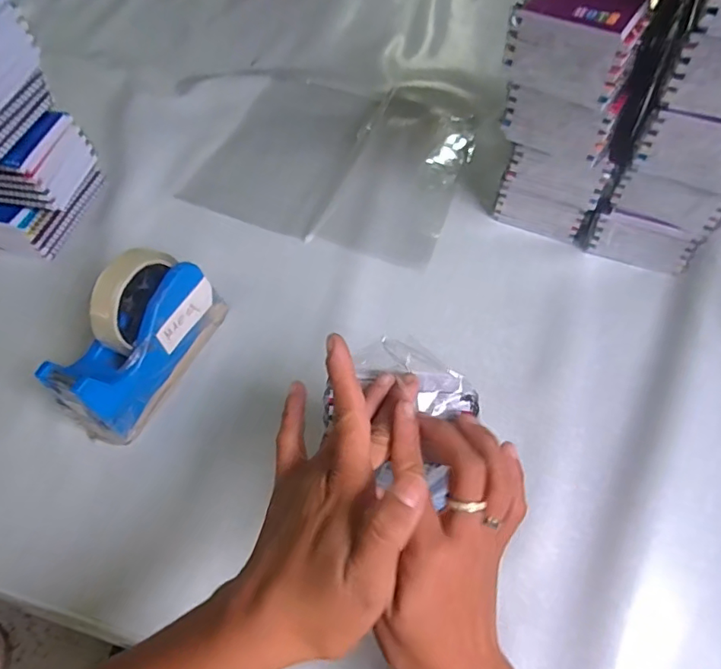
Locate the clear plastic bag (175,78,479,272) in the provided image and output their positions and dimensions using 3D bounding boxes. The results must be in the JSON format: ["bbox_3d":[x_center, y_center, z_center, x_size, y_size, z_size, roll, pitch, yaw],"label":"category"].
[{"bbox_3d":[-0.028,-0.221,0.643,0.305,0.013,0.269,17,60,14],"label":"clear plastic bag"}]

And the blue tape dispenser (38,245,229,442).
[{"bbox_3d":[-0.196,0.003,0.448,0.060,0.105,0.163,22,62,16],"label":"blue tape dispenser"}]

